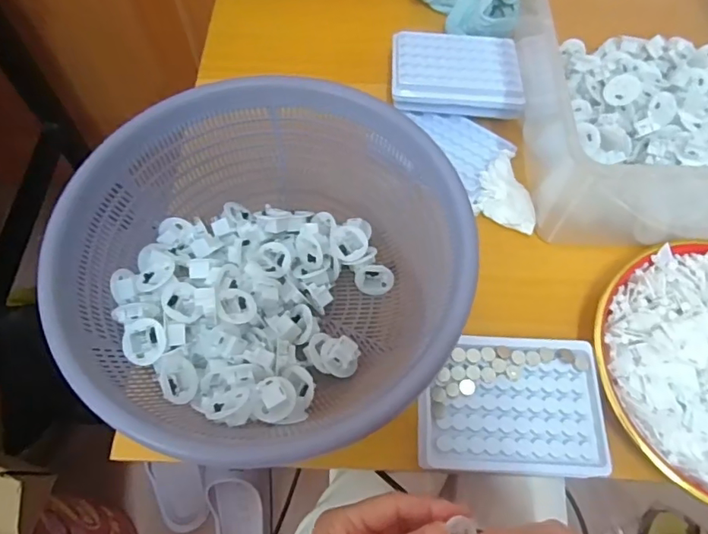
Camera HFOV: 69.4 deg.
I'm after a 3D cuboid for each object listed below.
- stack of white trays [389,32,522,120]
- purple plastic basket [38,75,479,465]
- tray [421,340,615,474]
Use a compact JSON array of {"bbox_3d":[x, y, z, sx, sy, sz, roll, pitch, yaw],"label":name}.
[{"bbox_3d":[0.105,-0.201,0.531,0.134,0.035,0.097,6,65,3],"label":"stack of white trays"},{"bbox_3d":[-0.061,0.002,0.395,0.275,0.112,0.272,16,66,7],"label":"purple plastic basket"},{"bbox_3d":[0.117,0.102,0.385,0.135,0.014,0.098,2,65,1],"label":"tray"}]

